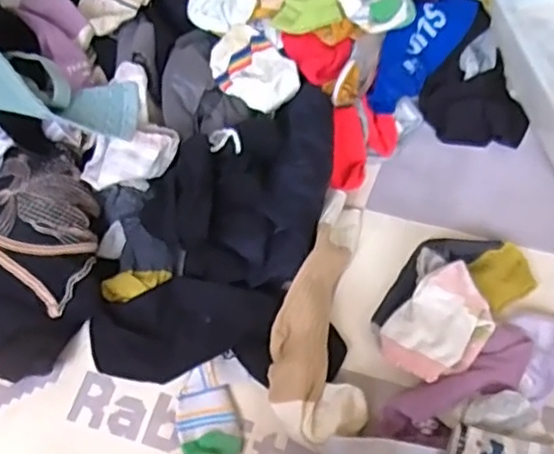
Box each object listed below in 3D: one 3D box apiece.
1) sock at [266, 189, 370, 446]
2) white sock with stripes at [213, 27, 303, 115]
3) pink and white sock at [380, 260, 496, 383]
[{"bbox_3d":[0.038,0.072,0.577,0.077,0.059,0.241,0,55,5],"label":"sock"},{"bbox_3d":[-0.023,-0.164,0.655,0.087,0.029,0.076,36,65,26],"label":"white sock with stripes"},{"bbox_3d":[0.139,0.082,0.543,0.101,0.021,0.068,-38,60,-20],"label":"pink and white sock"}]

